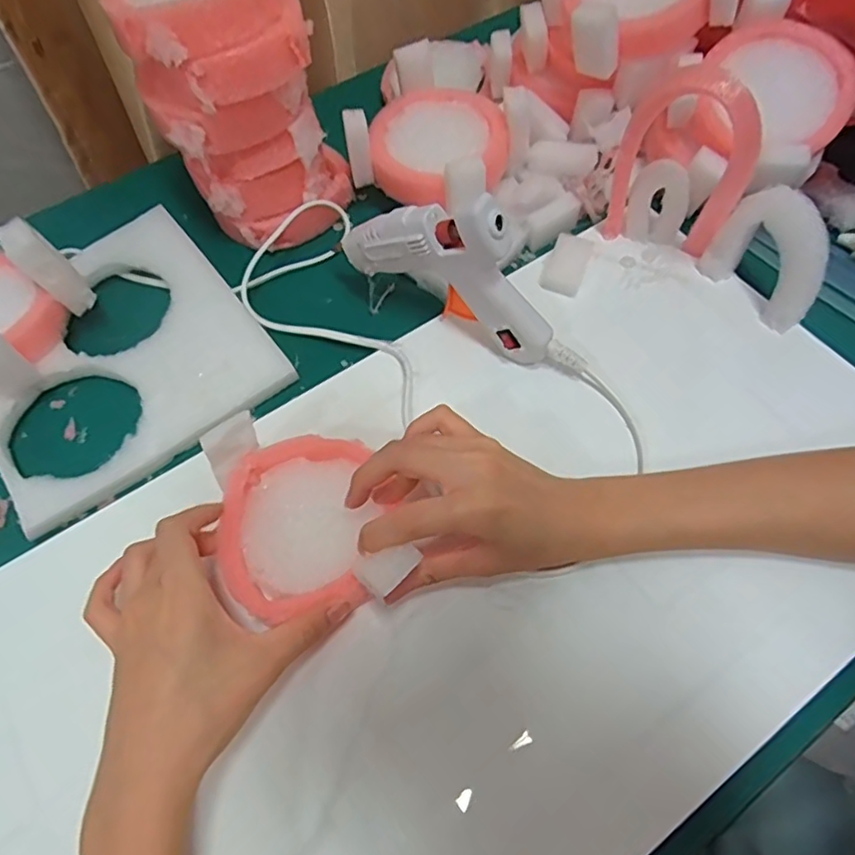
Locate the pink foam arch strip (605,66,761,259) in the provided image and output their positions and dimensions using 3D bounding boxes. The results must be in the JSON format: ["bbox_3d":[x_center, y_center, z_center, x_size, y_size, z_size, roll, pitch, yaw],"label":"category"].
[{"bbox_3d":[0.157,-0.159,0.378,0.078,0.134,0.021,23,64,14],"label":"pink foam arch strip"}]

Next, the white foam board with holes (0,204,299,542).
[{"bbox_3d":[-0.208,-0.051,0.399,0.173,0.017,0.180,-35,65,-16],"label":"white foam board with holes"}]

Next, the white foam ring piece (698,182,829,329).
[{"bbox_3d":[0.221,-0.108,0.388,0.025,0.071,0.074,-33,65,-15],"label":"white foam ring piece"}]

